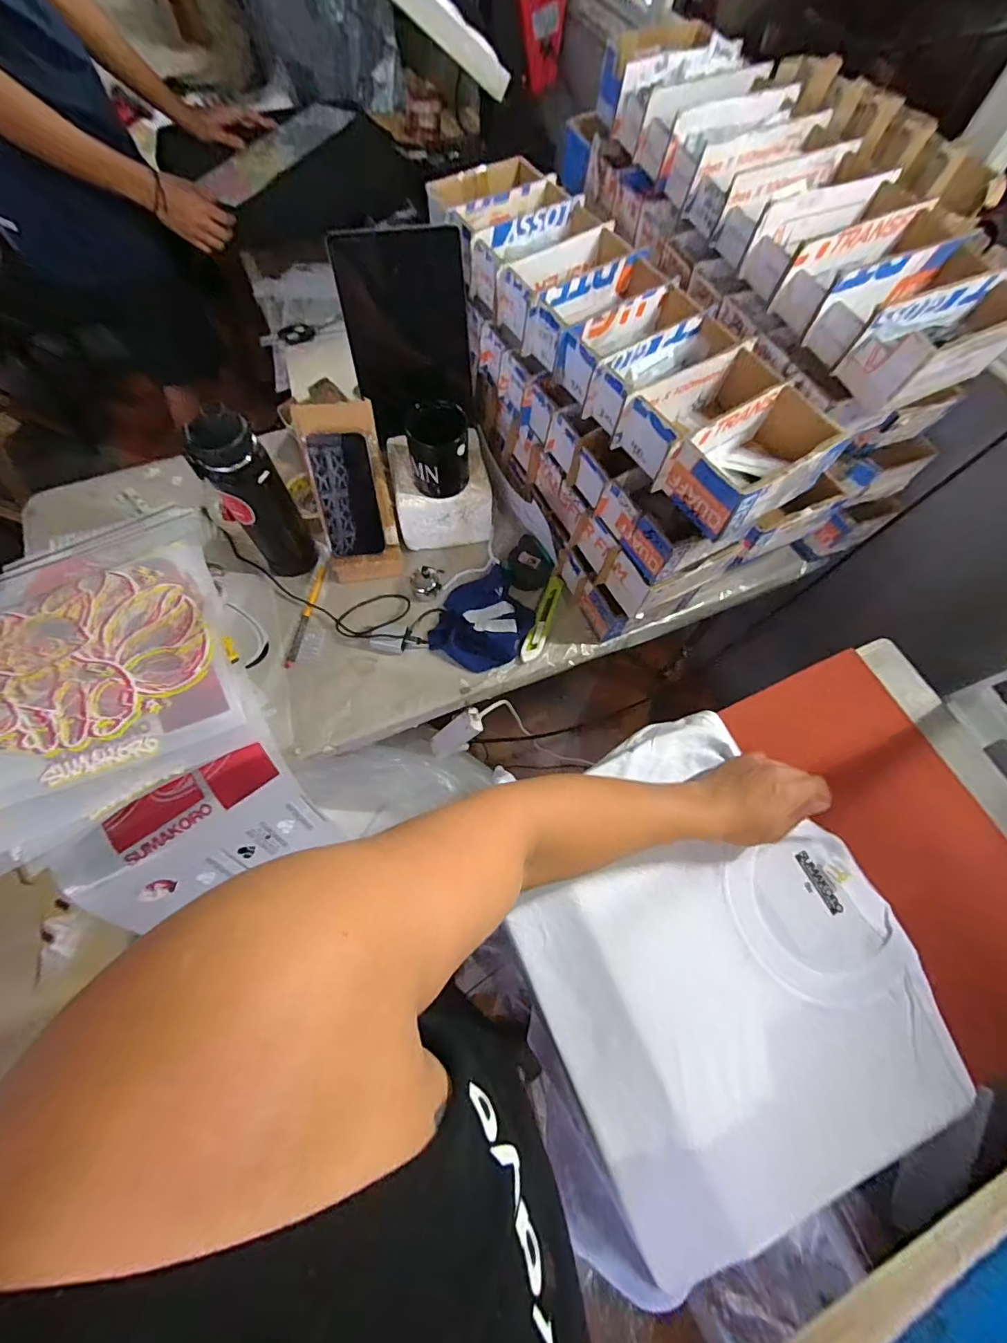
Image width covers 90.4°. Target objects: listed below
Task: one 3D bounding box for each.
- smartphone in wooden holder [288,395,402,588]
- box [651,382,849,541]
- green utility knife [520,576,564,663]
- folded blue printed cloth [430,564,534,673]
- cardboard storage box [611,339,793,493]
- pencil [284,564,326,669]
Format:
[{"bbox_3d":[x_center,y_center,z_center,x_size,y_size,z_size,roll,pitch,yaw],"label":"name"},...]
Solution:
[{"bbox_3d":[-0.213,-0.244,0.705,0.103,0.235,0.029,-9,36,-7],"label":"smartphone in wooden holder"},{"bbox_3d":[0.275,-0.229,0.543,0.184,0.071,0.100,-31,72,-15],"label":"box"},{"bbox_3d":[0.062,-0.084,0.766,0.030,0.014,0.158,19,67,5],"label":"green utility knife"},{"bbox_3d":[-0.025,-0.086,0.748,0.137,0.054,0.164,26,68,8],"label":"folded blue printed cloth"},{"bbox_3d":[0.227,-0.296,0.570,0.197,0.070,0.091,-31,72,-15],"label":"cardboard storage box"},{"bbox_3d":[-0.298,-0.086,0.755,0.014,0.011,0.171,10,67,1],"label":"pencil"}]

